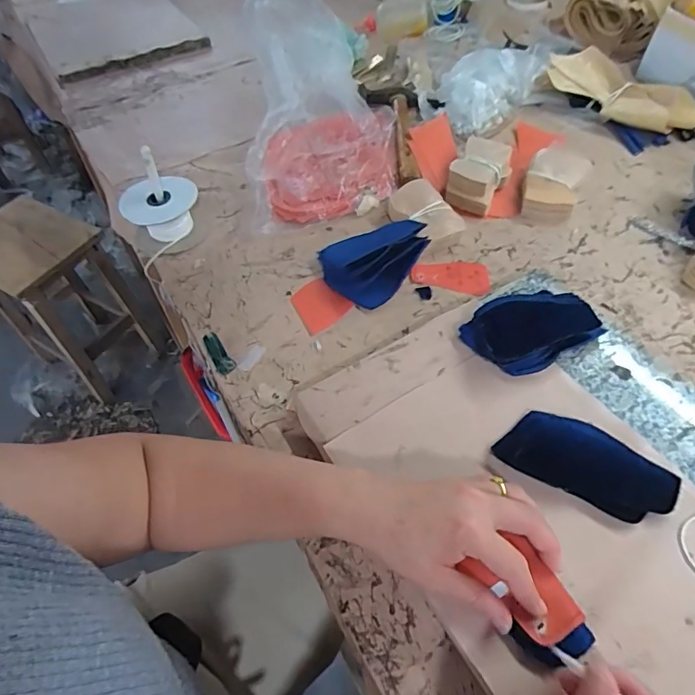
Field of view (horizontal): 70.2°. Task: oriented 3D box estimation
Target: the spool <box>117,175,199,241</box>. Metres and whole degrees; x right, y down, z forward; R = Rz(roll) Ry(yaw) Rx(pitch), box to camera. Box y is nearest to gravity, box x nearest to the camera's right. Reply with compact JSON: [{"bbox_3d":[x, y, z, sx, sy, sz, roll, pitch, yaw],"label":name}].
[{"bbox_3d":[-0.229,-0.170,0.617,0.091,0.061,0.073,-21,54,-11],"label":"spool"}]

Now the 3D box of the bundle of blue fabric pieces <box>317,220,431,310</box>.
[{"bbox_3d":[0.034,-0.099,0.557,0.120,0.043,0.102,-17,53,-8],"label":"bundle of blue fabric pieces"}]

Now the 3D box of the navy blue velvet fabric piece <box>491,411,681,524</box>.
[{"bbox_3d":[0.187,0.091,0.390,0.128,0.016,0.061,20,56,19],"label":"navy blue velvet fabric piece"}]

